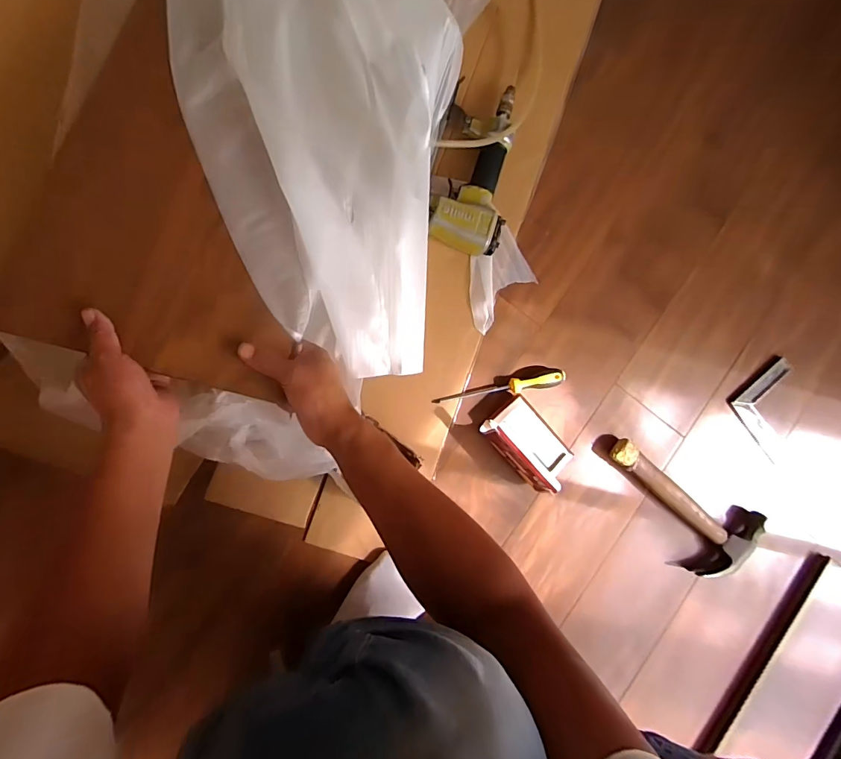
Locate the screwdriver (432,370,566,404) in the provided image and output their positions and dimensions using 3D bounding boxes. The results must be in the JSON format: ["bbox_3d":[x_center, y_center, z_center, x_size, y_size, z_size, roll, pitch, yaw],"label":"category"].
[{"bbox_3d":[0.125,0.013,0.675,0.208,0.028,0.022,-10,92,-8],"label":"screwdriver"}]

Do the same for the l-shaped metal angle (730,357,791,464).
[{"bbox_3d":[0.621,0.064,0.751,0.126,0.023,0.157,-40,96,-6],"label":"l-shaped metal angle"}]

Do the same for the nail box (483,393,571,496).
[{"bbox_3d":[0.166,0.099,0.658,0.091,0.079,0.132,-44,96,-5],"label":"nail box"}]

